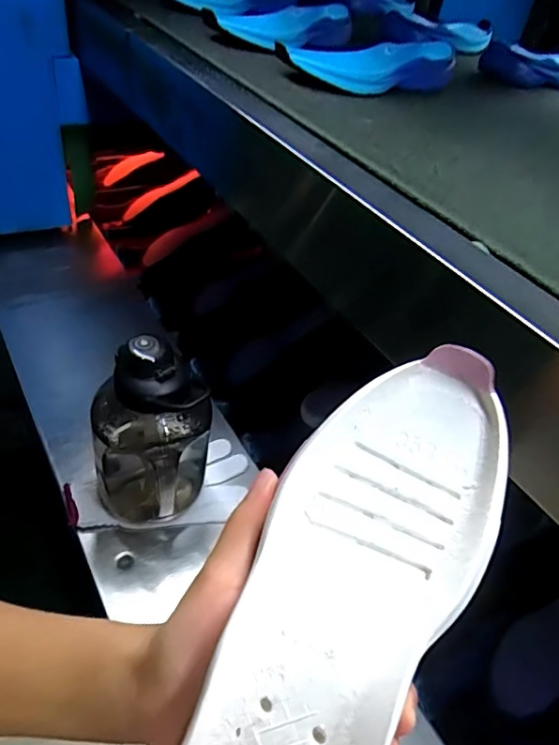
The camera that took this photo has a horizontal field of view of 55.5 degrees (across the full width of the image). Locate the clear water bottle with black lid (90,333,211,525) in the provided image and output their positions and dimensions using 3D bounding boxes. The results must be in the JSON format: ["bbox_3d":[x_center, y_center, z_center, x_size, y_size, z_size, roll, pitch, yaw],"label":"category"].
[{"bbox_3d":[-0.143,0.072,0.582,0.120,0.220,0.101,-15,47,-22],"label":"clear water bottle with black lid"}]

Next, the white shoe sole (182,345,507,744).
[{"bbox_3d":[0.022,0.099,0.213,0.080,0.025,0.238,24,73,17],"label":"white shoe sole"}]

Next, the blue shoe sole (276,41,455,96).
[{"bbox_3d":[0.114,-0.388,0.671,0.239,0.037,0.093,-19,49,-25],"label":"blue shoe sole"}]

